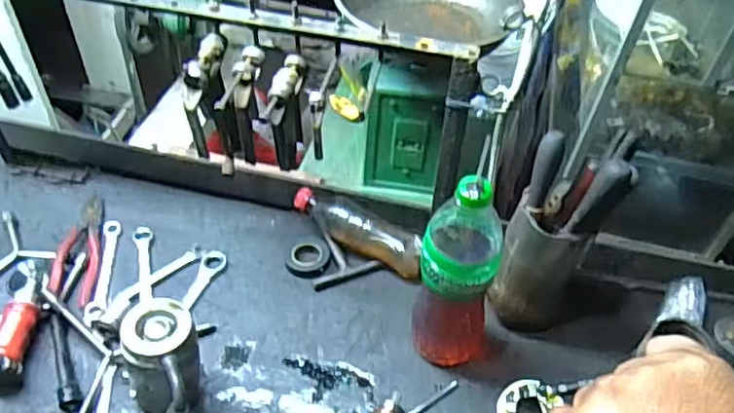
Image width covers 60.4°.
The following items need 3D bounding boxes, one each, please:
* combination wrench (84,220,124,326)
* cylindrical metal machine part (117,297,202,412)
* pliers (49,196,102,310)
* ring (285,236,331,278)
[{"bbox_3d":[-0.340,0.079,0.817,0.023,0.015,0.176,-4,48,-8],"label":"combination wrench"},{"bbox_3d":[-0.205,0.178,0.661,0.074,0.120,0.130,-19,51,-21],"label":"cylindrical metal machine part"},{"bbox_3d":[-0.380,0.052,0.833,0.049,0.025,0.196,-6,48,-10],"label":"pliers"},{"bbox_3d":[-0.078,0.067,0.837,0.057,0.020,0.060,2,47,-2],"label":"ring"}]

